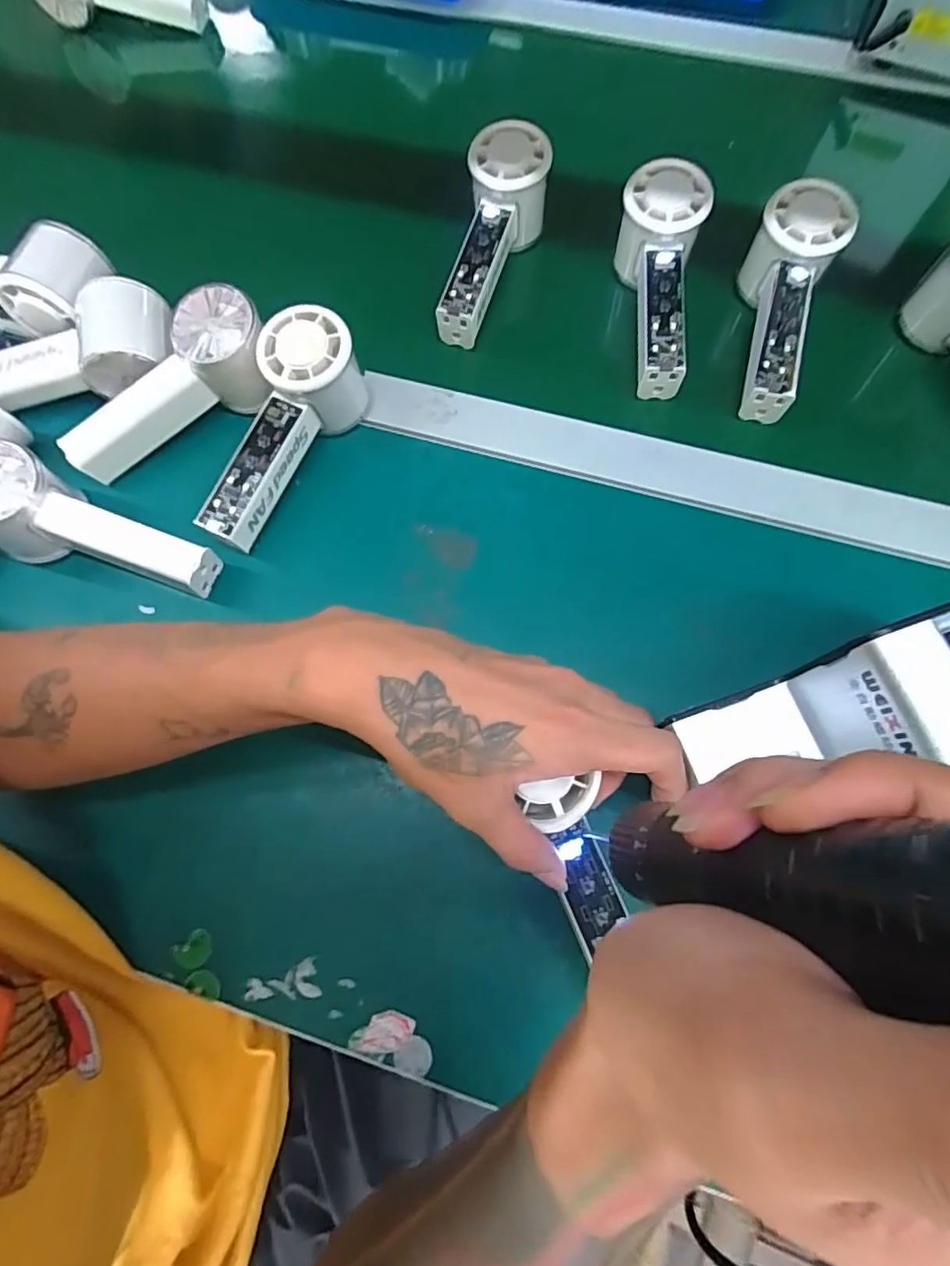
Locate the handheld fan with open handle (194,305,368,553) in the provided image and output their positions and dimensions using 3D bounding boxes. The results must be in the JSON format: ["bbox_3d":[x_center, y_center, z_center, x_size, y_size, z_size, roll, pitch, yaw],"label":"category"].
[{"bbox_3d":[-0.118,-0.121,0.376,0.059,0.063,0.147,27,88,9],"label":"handheld fan with open handle"}]

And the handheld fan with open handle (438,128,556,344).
[{"bbox_3d":[0.012,-0.280,0.424,0.052,0.054,0.151,18,87,6],"label":"handheld fan with open handle"}]

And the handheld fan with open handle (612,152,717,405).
[{"bbox_3d":[0.122,-0.240,0.398,0.052,0.052,0.148,7,73,3],"label":"handheld fan with open handle"}]

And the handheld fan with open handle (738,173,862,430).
[{"bbox_3d":[0.202,-0.218,0.388,0.052,0.059,0.138,17,74,6],"label":"handheld fan with open handle"}]

